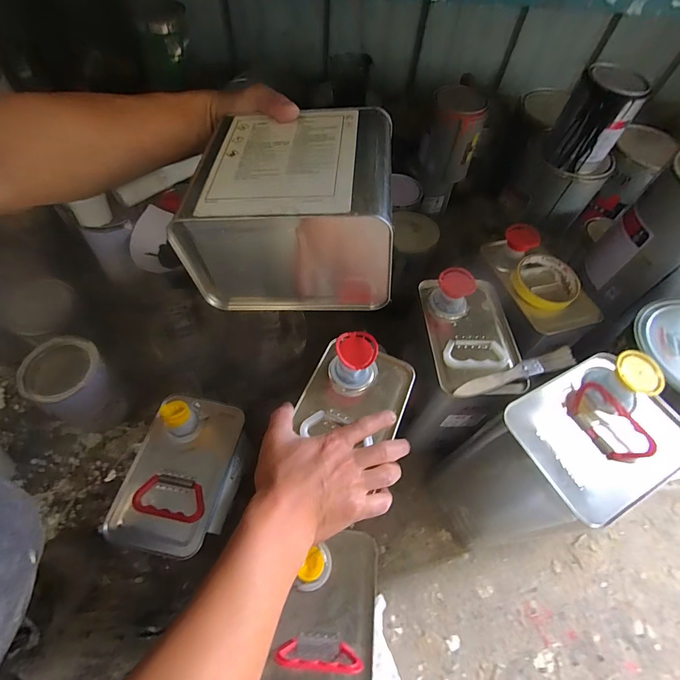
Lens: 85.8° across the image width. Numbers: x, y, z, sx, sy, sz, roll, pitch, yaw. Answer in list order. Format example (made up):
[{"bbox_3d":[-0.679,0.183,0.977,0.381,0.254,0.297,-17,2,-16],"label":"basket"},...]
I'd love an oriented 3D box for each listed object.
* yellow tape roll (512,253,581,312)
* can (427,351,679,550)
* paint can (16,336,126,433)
[{"bbox_3d":[0.283,-0.080,0.502,0.093,0.025,0.083,-38,66,-25],"label":"yellow tape roll"},{"bbox_3d":[0.231,0.160,0.458,0.154,0.342,0.115,-22,61,-17],"label":"can"},{"bbox_3d":[-0.409,0.075,0.580,0.108,0.126,0.099,2,56,-3],"label":"paint can"}]

